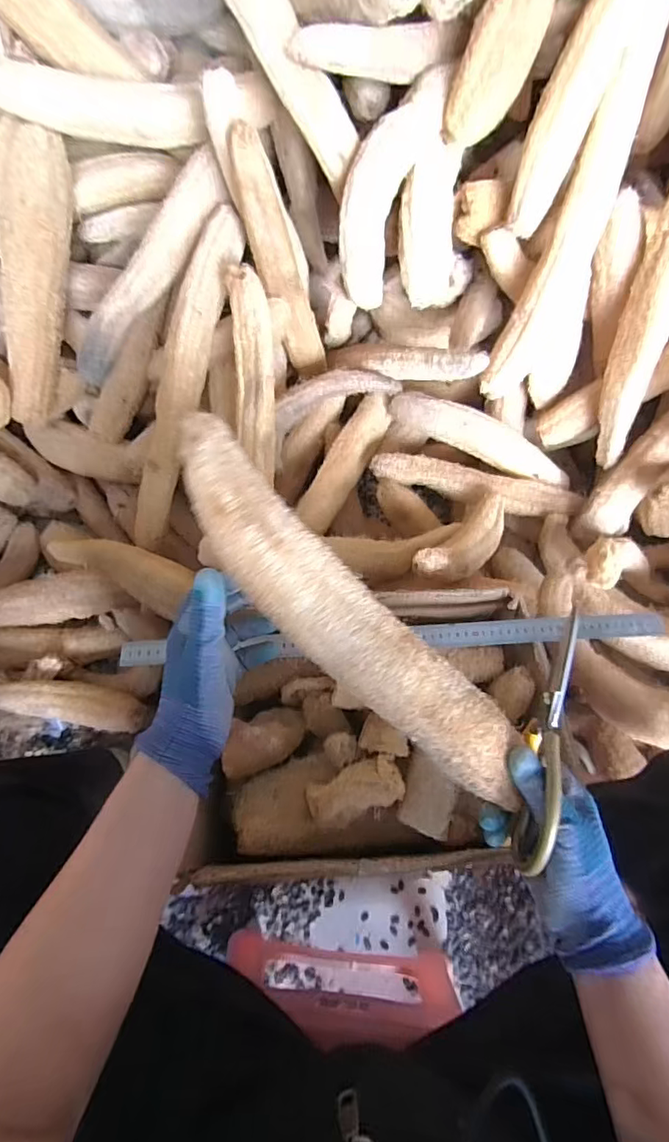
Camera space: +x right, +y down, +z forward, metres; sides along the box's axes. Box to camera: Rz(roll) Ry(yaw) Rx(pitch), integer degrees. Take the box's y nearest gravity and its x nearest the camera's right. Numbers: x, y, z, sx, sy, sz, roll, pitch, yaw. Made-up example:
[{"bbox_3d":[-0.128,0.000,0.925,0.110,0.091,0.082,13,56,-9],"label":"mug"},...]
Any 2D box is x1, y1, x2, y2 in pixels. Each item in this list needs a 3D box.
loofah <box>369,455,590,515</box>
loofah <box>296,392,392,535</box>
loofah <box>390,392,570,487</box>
[{"bbox_3d":[0.231,-0.140,0.837,0.344,0.040,0.069,12,63,5],"label":"loofah"},{"bbox_3d":[0.017,-0.182,0.864,0.058,0.051,0.301,24,64,11],"label":"loofah"},{"bbox_3d":[0.243,-0.224,0.857,0.325,0.064,0.053,23,64,11],"label":"loofah"}]

